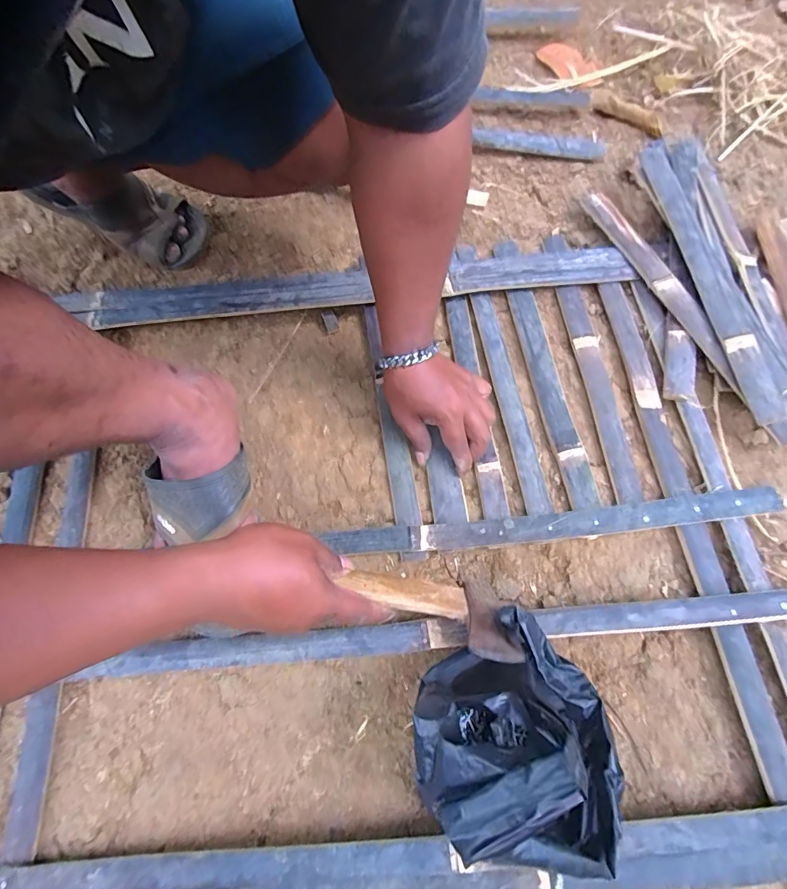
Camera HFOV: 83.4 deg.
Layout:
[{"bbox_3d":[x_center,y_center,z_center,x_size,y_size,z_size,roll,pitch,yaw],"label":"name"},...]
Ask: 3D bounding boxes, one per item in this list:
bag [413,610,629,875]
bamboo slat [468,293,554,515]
[{"bbox_3d":[0.096,0.211,0.335,0.149,0.177,0.140,13,68,7],"label":"bag"},{"bbox_3d":[0.135,-0.060,0.526,0.029,0.011,0.293,-9,68,-1],"label":"bamboo slat"}]

